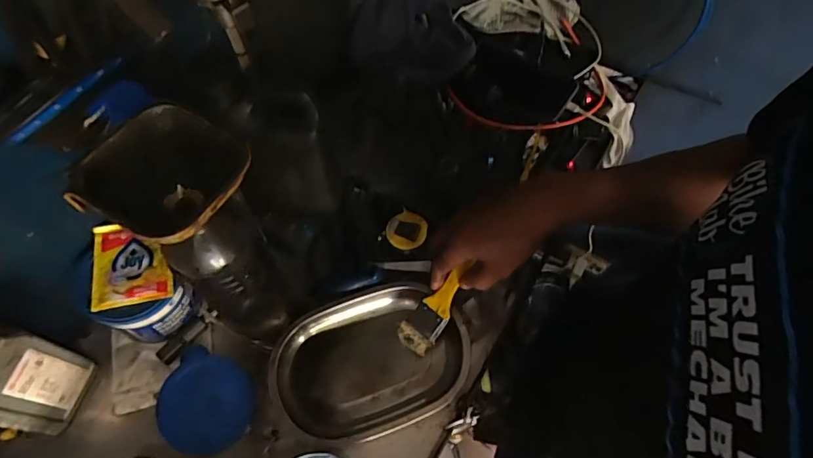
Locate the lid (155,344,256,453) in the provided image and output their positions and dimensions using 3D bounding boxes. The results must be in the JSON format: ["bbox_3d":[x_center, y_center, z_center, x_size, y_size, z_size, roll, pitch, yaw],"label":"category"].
[{"bbox_3d":[-0.223,0.194,0.553,0.098,0.017,0.101,28,68,-15],"label":"lid"}]

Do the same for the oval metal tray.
[{"bbox_3d":[-0.041,0.156,0.574,0.219,0.046,0.153,-17,64,-9],"label":"oval metal tray"}]

